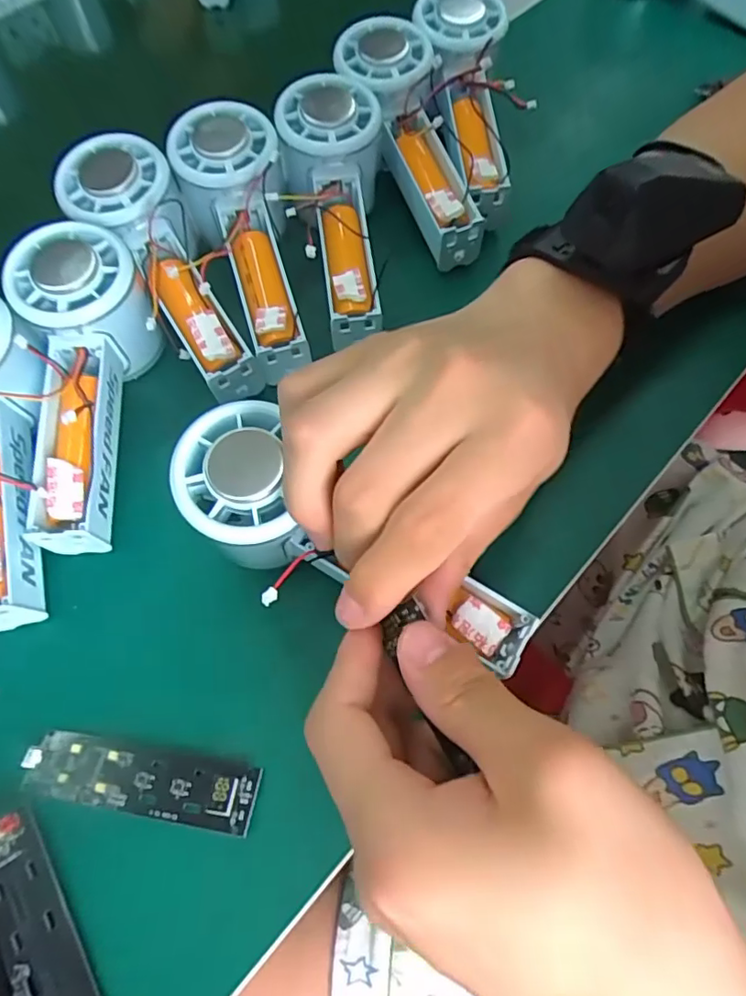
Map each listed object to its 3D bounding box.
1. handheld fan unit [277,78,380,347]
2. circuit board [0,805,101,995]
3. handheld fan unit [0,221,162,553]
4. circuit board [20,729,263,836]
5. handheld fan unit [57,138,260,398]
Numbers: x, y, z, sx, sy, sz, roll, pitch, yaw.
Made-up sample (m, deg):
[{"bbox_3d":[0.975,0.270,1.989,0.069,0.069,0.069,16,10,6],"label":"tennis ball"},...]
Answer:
[{"bbox_3d":[-0.023,-0.158,0.300,0.054,0.056,0.138,0,65,2],"label":"handheld fan unit"},{"bbox_3d":[-0.116,0.156,0.193,0.024,0.009,0.089,-31,68,-12],"label":"circuit board"},{"bbox_3d":[-0.134,-0.049,0.268,0.055,0.055,0.146,-3,78,1],"label":"handheld fan unit"},{"bbox_3d":[-0.090,0.108,0.214,0.091,0.007,0.023,8,66,6],"label":"circuit board"},{"bbox_3d":[-0.107,-0.115,0.294,0.056,0.051,0.151,-29,81,-11],"label":"handheld fan unit"}]

